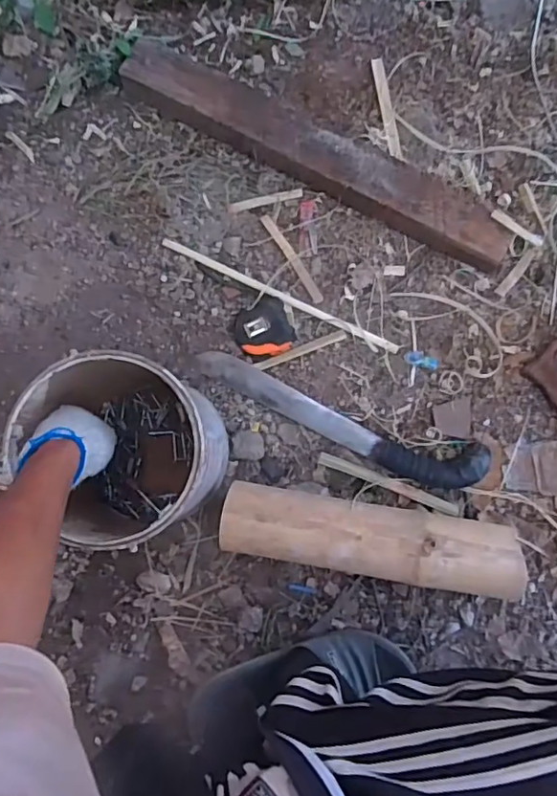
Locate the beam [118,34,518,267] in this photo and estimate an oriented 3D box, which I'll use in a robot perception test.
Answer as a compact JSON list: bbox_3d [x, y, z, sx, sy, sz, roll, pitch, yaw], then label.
[{"bbox_3d":[0.045,-0.308,0.698,0.532,0.044,0.078,30,90,5],"label":"beam"}]

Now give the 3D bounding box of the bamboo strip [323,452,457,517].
[{"bbox_3d":[0.134,0.104,0.676,0.175,0.013,0.015,21,89,5],"label":"bamboo strip"}]

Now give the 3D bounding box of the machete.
[{"bbox_3d":[0.067,0.029,0.681,0.372,0.041,0.065,20,89,5],"label":"machete"}]

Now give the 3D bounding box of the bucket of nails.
[{"bbox_3d":[-0.163,0.051,0.600,0.192,0.184,0.182,0,87,4],"label":"bucket of nails"}]

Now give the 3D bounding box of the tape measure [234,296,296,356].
[{"bbox_3d":[-0.020,-0.087,0.699,0.071,0.042,0.076,-22,86,3],"label":"tape measure"}]

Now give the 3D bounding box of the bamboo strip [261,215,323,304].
[{"bbox_3d":[0.018,-0.181,0.720,0.013,0.004,0.136,-32,85,2],"label":"bamboo strip"}]

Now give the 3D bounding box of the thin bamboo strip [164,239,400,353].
[{"bbox_3d":[0.001,-0.132,0.712,0.328,0.010,0.012,26,89,5],"label":"thin bamboo strip"}]

